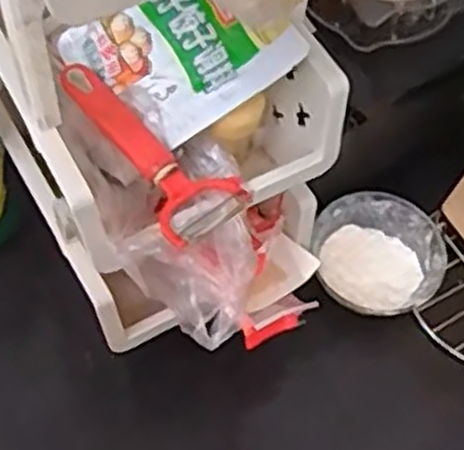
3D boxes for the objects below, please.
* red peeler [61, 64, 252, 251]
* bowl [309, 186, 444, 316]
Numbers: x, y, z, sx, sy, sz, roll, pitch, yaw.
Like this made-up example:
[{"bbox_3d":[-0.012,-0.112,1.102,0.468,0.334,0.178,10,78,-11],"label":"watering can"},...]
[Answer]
[{"bbox_3d":[-0.055,-0.058,0.558,0.060,0.013,0.165,-27,65,-19],"label":"red peeler"},{"bbox_3d":[0.132,0.029,0.734,0.114,0.044,0.114,2,59,-3],"label":"bowl"}]

